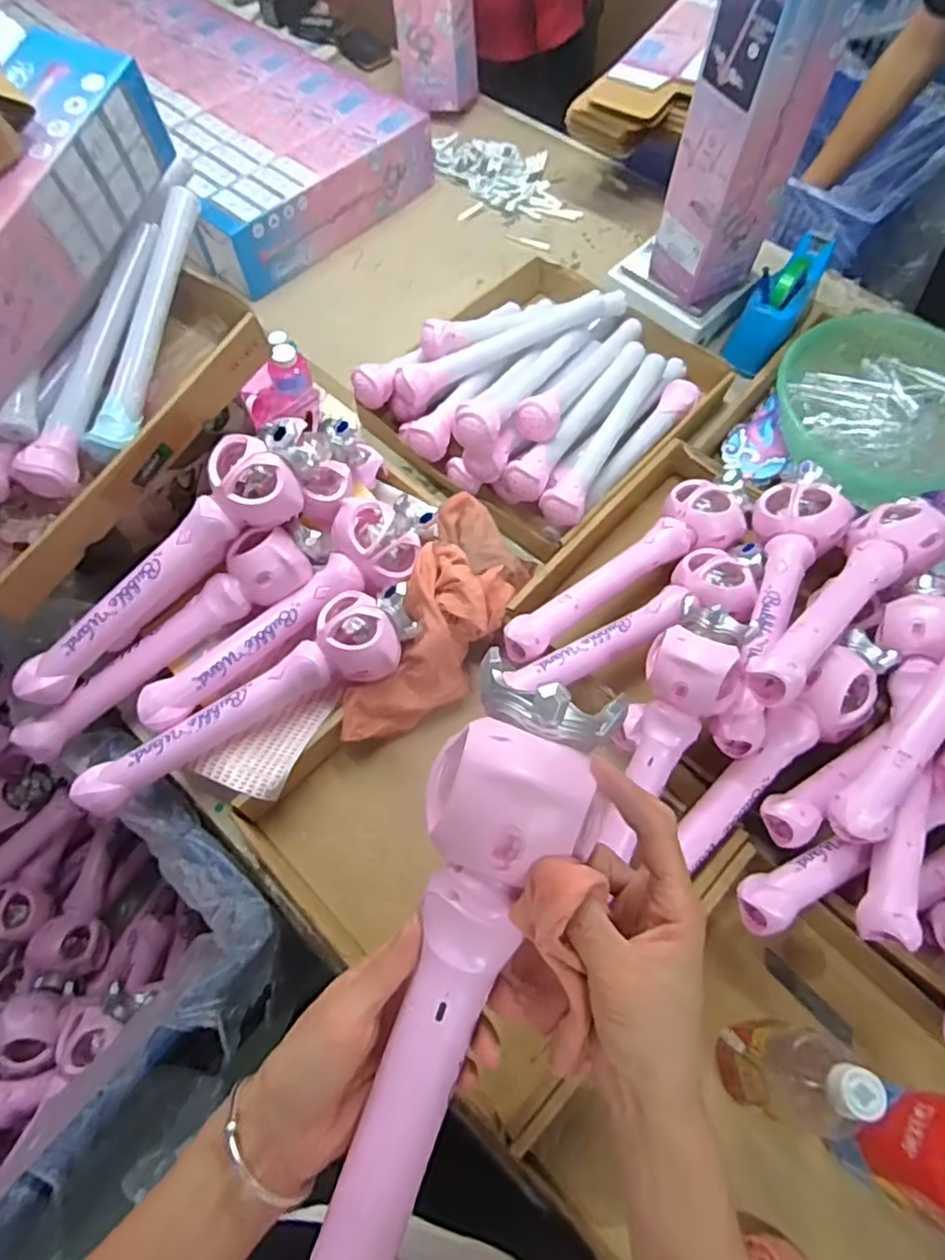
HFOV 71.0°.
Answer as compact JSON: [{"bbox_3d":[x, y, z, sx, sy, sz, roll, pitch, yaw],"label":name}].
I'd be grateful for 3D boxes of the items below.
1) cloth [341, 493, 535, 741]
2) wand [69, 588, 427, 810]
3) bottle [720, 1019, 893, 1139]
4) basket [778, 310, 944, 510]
[{"bbox_3d":[-0.035,-0.006,0.723,0.111,0.090,0.294,22,66,11],"label":"cloth"},{"bbox_3d":[-0.223,0.062,0.673,0.359,0.067,0.096,-26,67,-11],"label":"wand"},{"bbox_3d":[0.250,0.353,0.528,0.058,0.197,0.067,8,64,4],"label":"bottle"},{"bbox_3d":[0.515,-0.297,0.856,0.243,0.084,0.255,0,64,1],"label":"basket"}]

